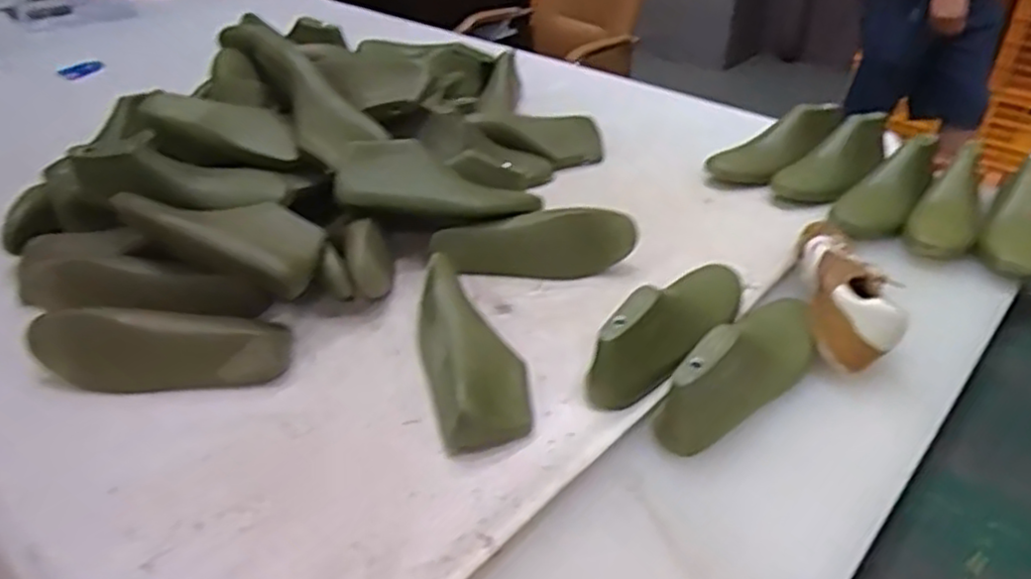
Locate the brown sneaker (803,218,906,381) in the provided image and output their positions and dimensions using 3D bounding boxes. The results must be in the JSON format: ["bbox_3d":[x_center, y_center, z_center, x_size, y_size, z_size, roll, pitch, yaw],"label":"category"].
[{"bbox_3d":[0.396,-0.010,0.899,0.093,0.081,0.266,5,36,8],"label":"brown sneaker"}]

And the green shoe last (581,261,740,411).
[{"bbox_3d":[0.185,0.029,0.833,0.074,0.093,0.274,23,42,30],"label":"green shoe last"}]

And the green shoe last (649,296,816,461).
[{"bbox_3d":[0.248,0.074,0.770,0.091,0.094,0.262,23,42,29],"label":"green shoe last"}]

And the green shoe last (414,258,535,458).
[{"bbox_3d":[-0.052,0.059,0.807,0.100,0.077,0.234,-9,37,-13],"label":"green shoe last"}]

